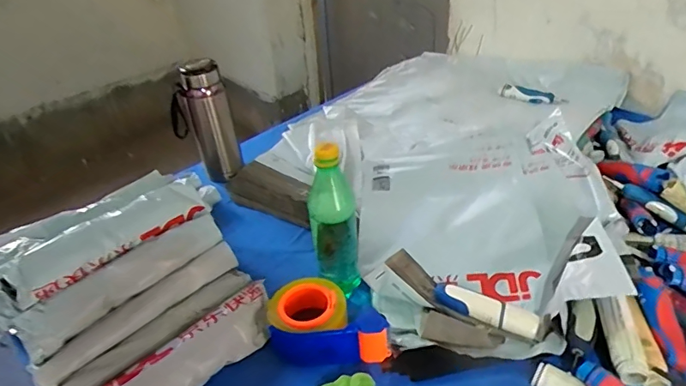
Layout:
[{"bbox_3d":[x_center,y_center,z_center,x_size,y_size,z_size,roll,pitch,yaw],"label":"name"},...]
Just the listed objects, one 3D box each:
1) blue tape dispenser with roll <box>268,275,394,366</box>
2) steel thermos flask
[{"bbox_3d":[-0.022,0.168,0.635,0.154,0.050,0.113,-6,36,0],"label":"blue tape dispenser with roll"},{"bbox_3d":[-0.275,-0.136,0.949,0.110,0.228,0.090,-18,37,-15],"label":"steel thermos flask"}]

